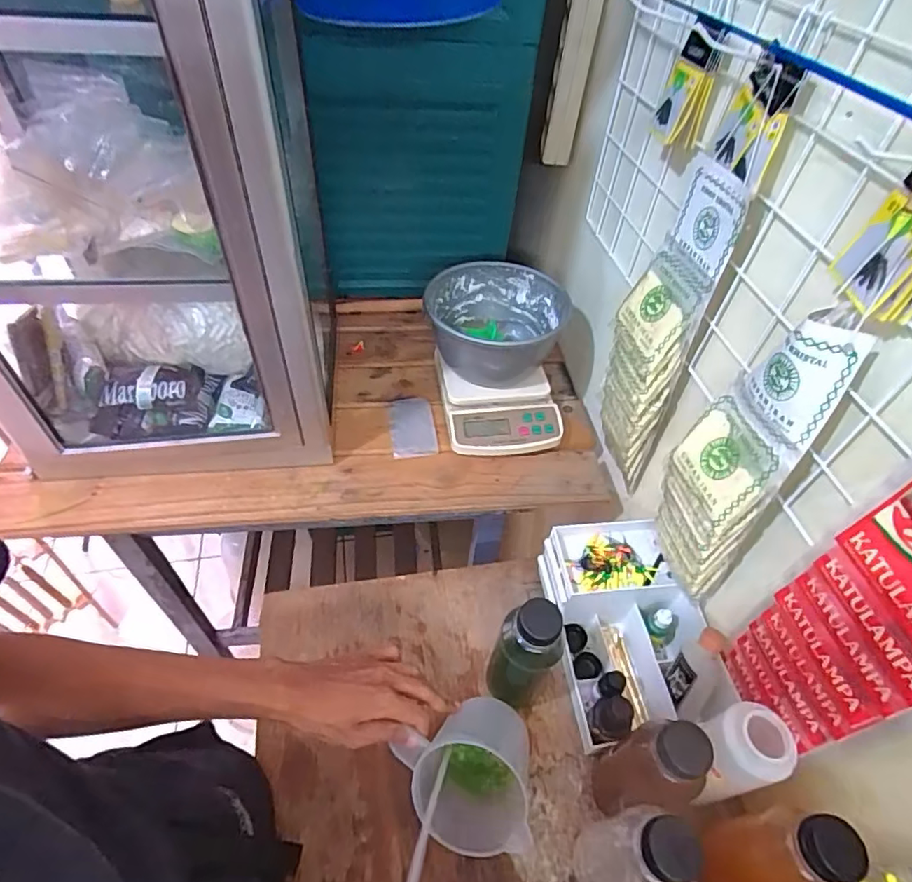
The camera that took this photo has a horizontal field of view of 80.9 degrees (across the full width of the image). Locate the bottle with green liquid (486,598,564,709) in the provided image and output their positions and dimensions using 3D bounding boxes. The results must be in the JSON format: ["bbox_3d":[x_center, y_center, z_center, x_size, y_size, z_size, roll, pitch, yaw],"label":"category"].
[{"bbox_3d":[0.067,0.229,0.548,0.060,0.188,0.059,2,49,-3],"label":"bottle with green liquid"}]

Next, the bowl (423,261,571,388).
[{"bbox_3d":[0.051,-0.162,0.774,0.179,0.106,0.190,2,49,-3],"label":"bowl"}]

